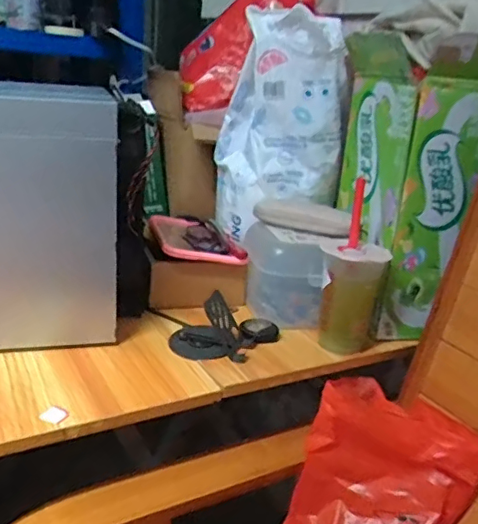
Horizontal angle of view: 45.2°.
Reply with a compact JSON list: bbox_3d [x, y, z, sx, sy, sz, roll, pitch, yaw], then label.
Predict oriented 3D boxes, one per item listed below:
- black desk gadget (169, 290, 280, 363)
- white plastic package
[{"bbox_3d":[-0.015,0.077,0.741,0.098,0.065,0.115,16,22,29],"label":"black desk gadget"},{"bbox_3d":[0.069,-0.218,0.908,0.149,0.320,0.127,-8,23,-33],"label":"white plastic package"}]

